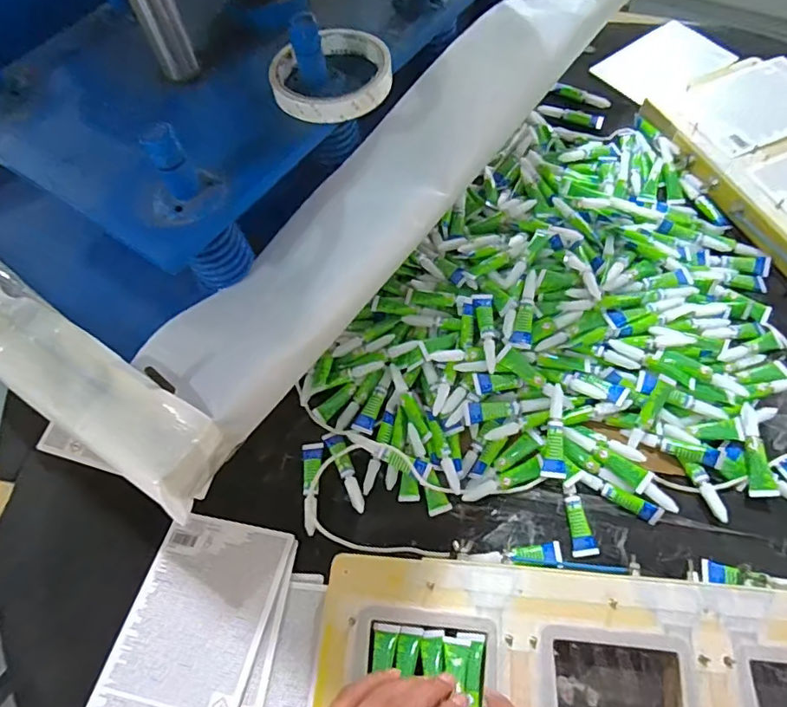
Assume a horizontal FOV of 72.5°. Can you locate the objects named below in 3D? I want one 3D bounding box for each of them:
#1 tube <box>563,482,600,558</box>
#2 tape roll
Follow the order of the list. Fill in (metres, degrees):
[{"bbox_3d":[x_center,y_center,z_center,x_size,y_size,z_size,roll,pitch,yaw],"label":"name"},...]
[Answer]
[{"bbox_3d":[0.161,0.142,0.458,0.021,0.013,0.059,-3,61,2],"label":"tube"},{"bbox_3d":[-0.046,-0.207,0.401,0.088,0.016,0.086,-2,61,3],"label":"tape roll"}]

